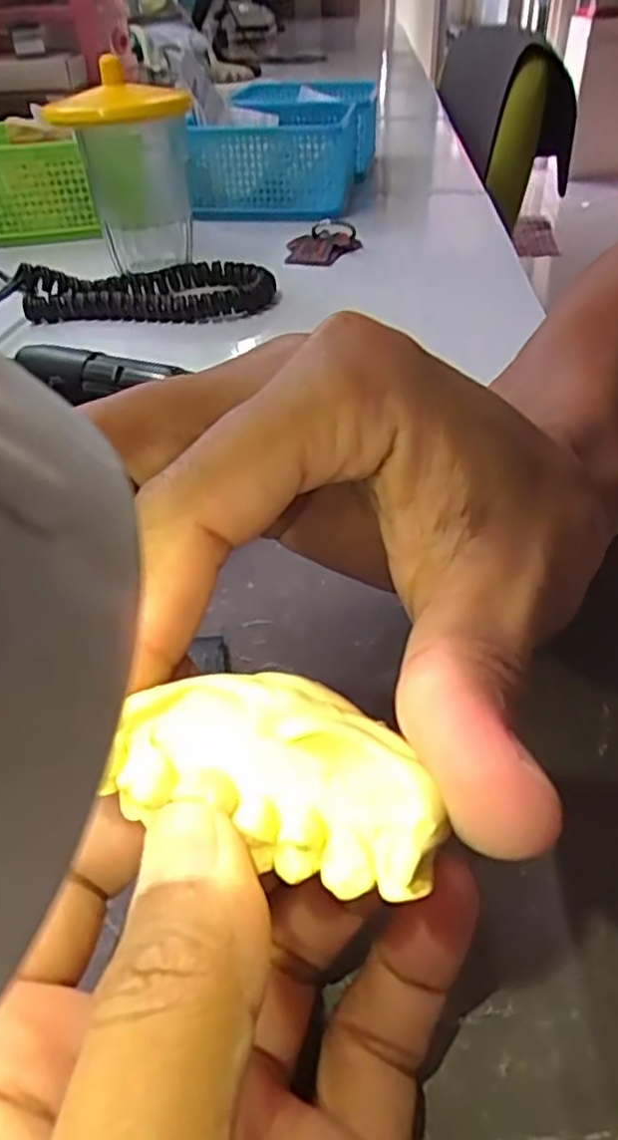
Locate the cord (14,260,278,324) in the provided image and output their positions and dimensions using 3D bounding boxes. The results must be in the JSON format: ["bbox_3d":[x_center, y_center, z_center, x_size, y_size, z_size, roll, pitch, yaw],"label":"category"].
[{"bbox_3d":[-0.093,-0.172,0.427,0.141,0.027,0.064,0,40,4],"label":"cord"}]

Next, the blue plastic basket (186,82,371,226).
[{"bbox_3d":[-0.011,-0.375,0.632,0.119,0.065,0.256,3,40,8],"label":"blue plastic basket"}]

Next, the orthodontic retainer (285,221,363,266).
[{"bbox_3d":[0.010,-0.225,0.491,0.047,0.015,0.047,4,40,8],"label":"orthodontic retainer"}]

